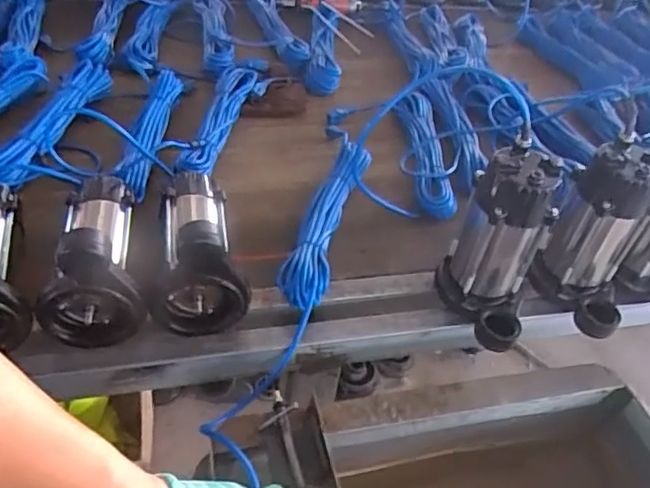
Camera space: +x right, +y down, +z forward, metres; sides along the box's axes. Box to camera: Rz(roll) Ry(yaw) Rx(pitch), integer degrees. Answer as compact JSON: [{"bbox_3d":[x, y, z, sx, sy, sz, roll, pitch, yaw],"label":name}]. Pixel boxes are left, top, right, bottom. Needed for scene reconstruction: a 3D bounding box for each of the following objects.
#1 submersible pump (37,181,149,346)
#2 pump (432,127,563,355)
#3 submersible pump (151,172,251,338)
[{"bbox_3d":[-0.310,-0.011,0.779,0.122,0.156,0.241,-7,45,-16],"label":"submersible pump"},{"bbox_3d":[0.227,0.000,0.792,0.124,0.230,0.141,21,44,13],"label":"pump"},{"bbox_3d":[-0.181,-0.016,0.814,0.116,0.159,0.226,-6,44,-15],"label":"submersible pump"}]

